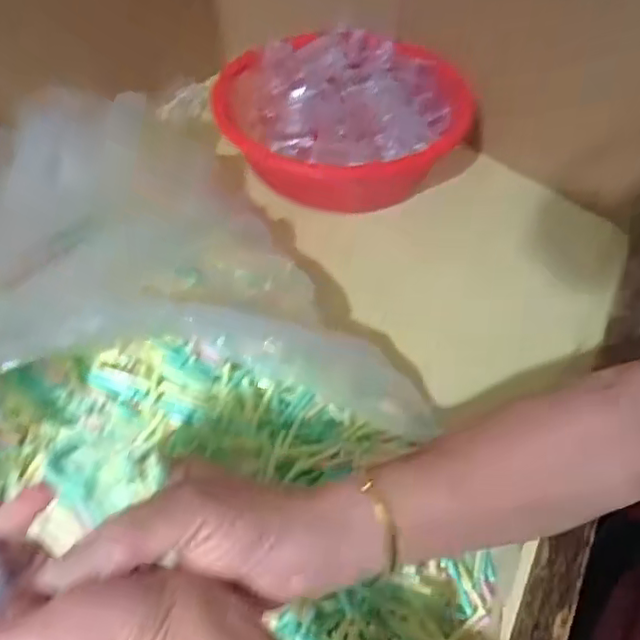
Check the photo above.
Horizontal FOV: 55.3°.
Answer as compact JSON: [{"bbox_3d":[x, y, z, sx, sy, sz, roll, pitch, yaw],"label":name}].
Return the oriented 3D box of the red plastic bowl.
[{"bbox_3d":[0.020,-0.209,0.639,0.234,0.106,0.223,0,50,1],"label":"red plastic bowl"}]

